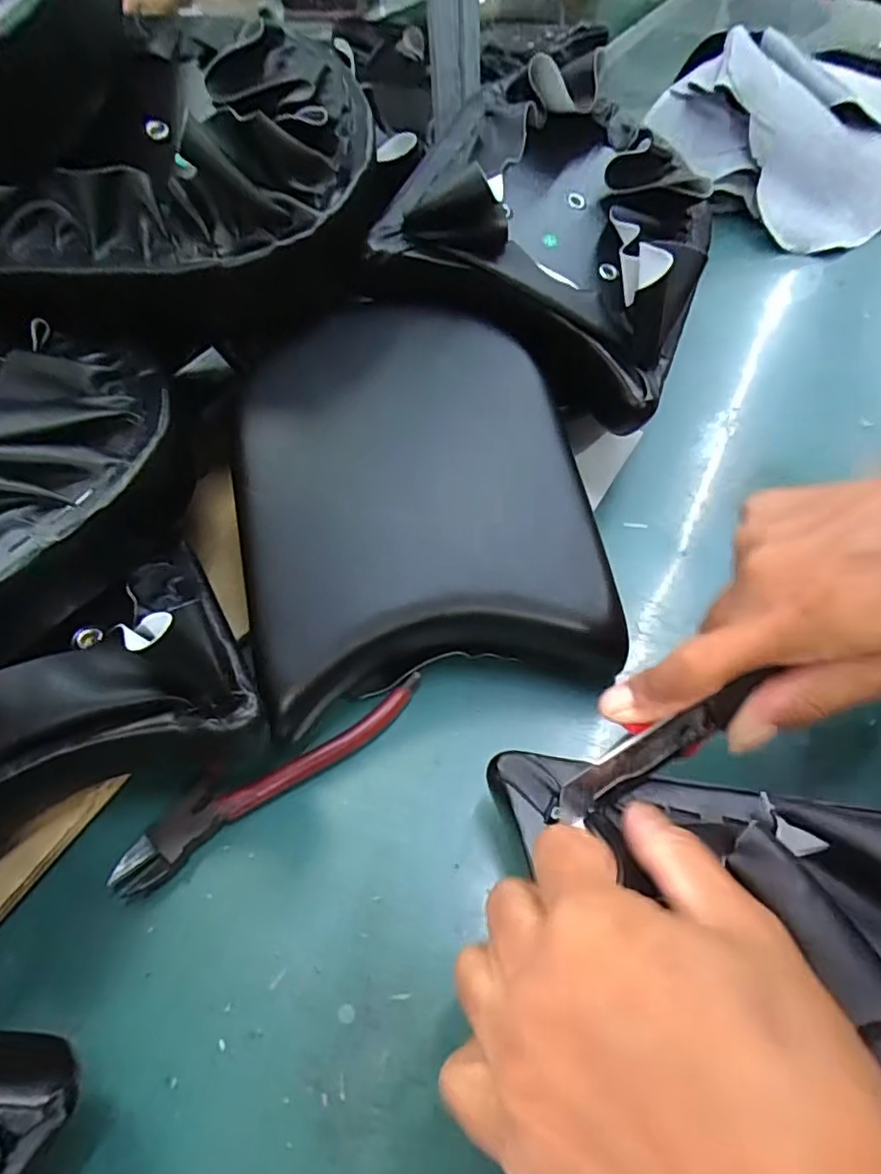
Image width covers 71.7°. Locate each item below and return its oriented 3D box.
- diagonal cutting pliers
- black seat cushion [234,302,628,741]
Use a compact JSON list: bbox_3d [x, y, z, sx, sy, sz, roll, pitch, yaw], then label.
[{"bbox_3d":[-0.077,0.083,0.282,0.153,0.009,0.037,-33,58,-20],"label":"diagonal cutting pliers"},{"bbox_3d":[-0.015,-0.049,0.327,0.168,0.063,0.204,-11,75,-2],"label":"black seat cushion"}]

